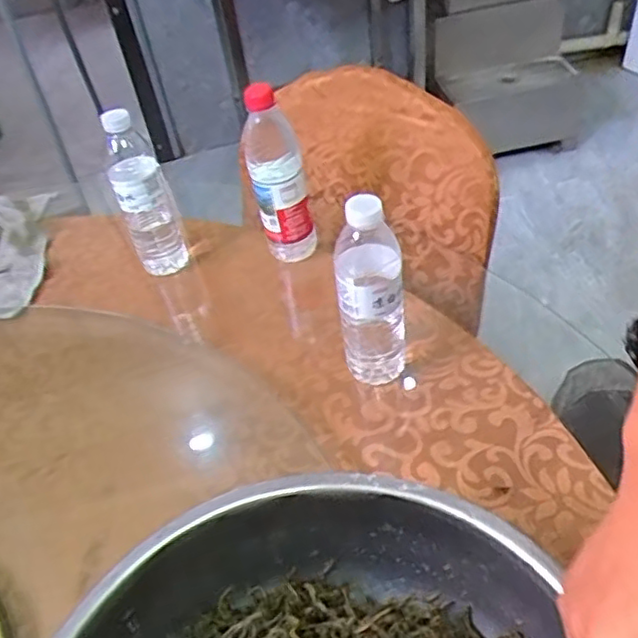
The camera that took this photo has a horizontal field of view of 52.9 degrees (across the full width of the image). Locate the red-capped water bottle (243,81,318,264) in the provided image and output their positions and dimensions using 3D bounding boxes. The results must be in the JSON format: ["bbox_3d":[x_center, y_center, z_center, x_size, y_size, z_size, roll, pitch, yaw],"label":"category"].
[{"bbox_3d":[-0.049,-0.168,0.772,0.066,0.231,0.074,-11,45,-2],"label":"red-capped water bottle"}]

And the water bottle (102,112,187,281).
[{"bbox_3d":[-0.217,-0.154,0.795,0.063,0.202,0.066,-18,46,-9],"label":"water bottle"}]

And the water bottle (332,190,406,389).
[{"bbox_3d":[0.051,-0.022,0.621,0.064,0.217,0.056,-5,45,4],"label":"water bottle"}]

